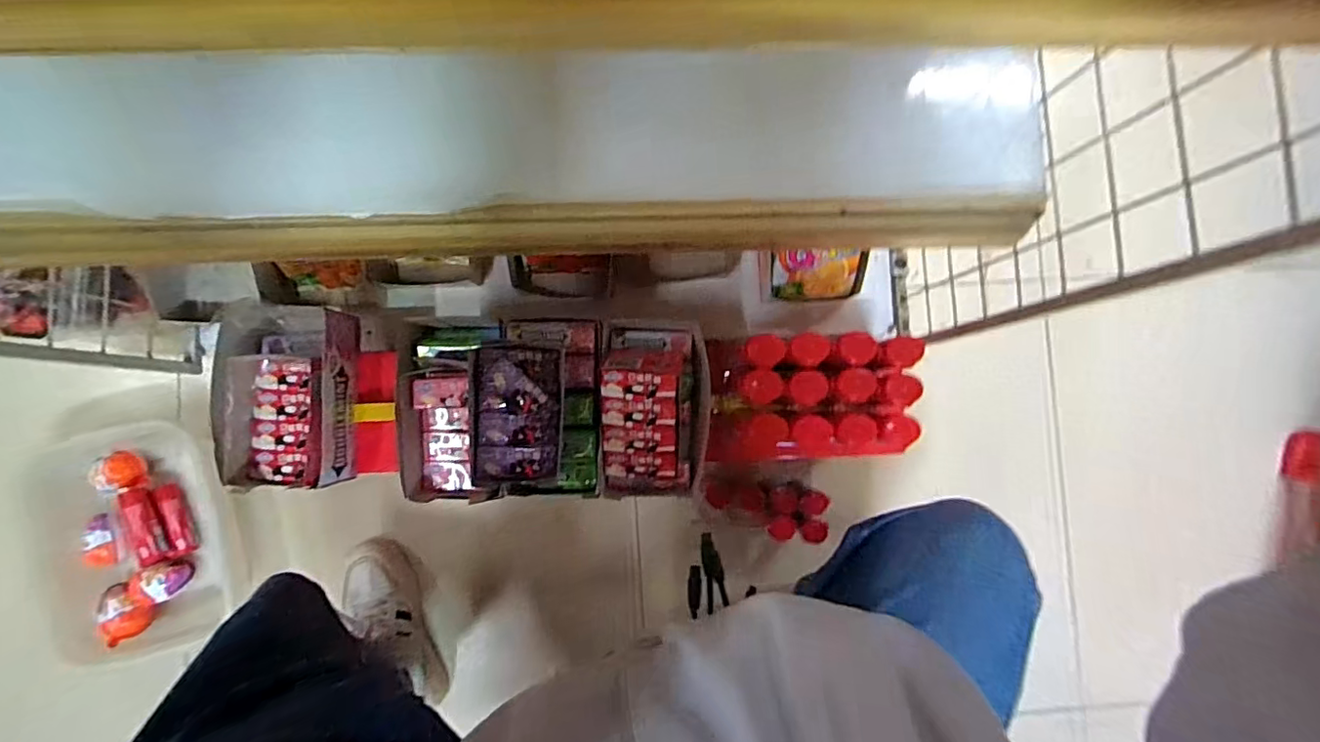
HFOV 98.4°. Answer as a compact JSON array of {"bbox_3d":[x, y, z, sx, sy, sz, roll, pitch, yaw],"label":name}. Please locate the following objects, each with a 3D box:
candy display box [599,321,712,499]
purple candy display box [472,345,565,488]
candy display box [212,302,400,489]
[{"bbox_3d":[-0.004,0.034,0.530,0.097,0.086,0.163,0,89,-2],"label":"candy display box"},{"bbox_3d":[-0.119,0.037,0.497,0.071,0.044,0.118,-1,89,-2],"label":"purple candy display box"},{"bbox_3d":[-0.337,0.019,0.548,0.115,0.112,0.175,-7,89,-2],"label":"candy display box"}]

